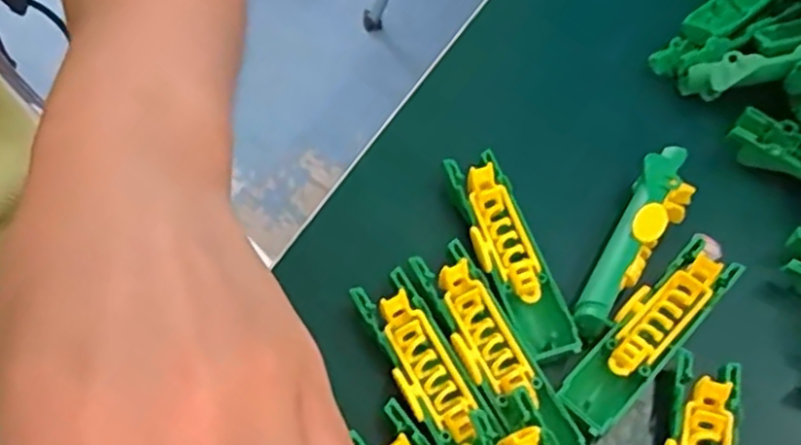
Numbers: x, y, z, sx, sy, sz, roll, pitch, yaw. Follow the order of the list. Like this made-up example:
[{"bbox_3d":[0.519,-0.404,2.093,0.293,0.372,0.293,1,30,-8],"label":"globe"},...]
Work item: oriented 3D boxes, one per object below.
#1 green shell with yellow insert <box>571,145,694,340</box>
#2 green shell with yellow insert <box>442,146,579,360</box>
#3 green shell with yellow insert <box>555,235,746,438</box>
[{"bbox_3d":[0.078,0.005,0.234,0.018,0.014,0.077,31,60,16],"label":"green shell with yellow insert"},{"bbox_3d":[0.035,0.008,0.230,0.018,0.013,0.074,-16,59,-13],"label":"green shell with yellow insert"},{"bbox_3d":[0.077,0.032,0.217,0.075,0.009,0.019,-39,66,-24],"label":"green shell with yellow insert"}]

